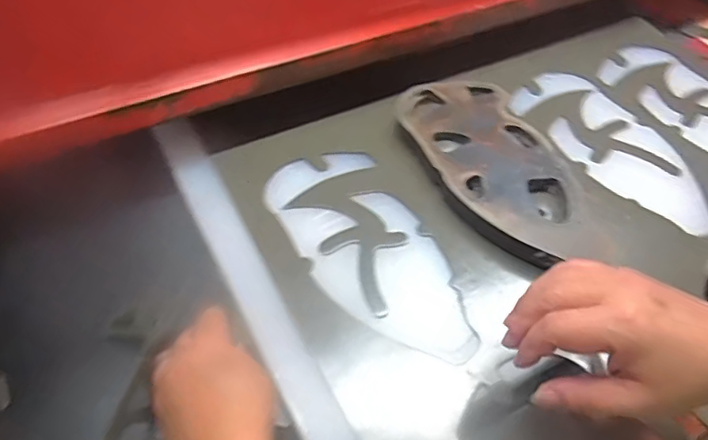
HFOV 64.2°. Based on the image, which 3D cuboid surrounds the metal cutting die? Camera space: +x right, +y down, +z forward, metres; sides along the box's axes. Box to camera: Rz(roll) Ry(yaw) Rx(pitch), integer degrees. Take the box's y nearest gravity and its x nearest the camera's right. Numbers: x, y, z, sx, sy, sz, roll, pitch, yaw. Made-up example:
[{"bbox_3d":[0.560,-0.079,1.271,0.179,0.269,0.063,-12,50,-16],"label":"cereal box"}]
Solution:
[{"bbox_3d":[0.132,-0.048,0.518,0.118,0.030,0.234,-19,53,-18],"label":"metal cutting die"}]

